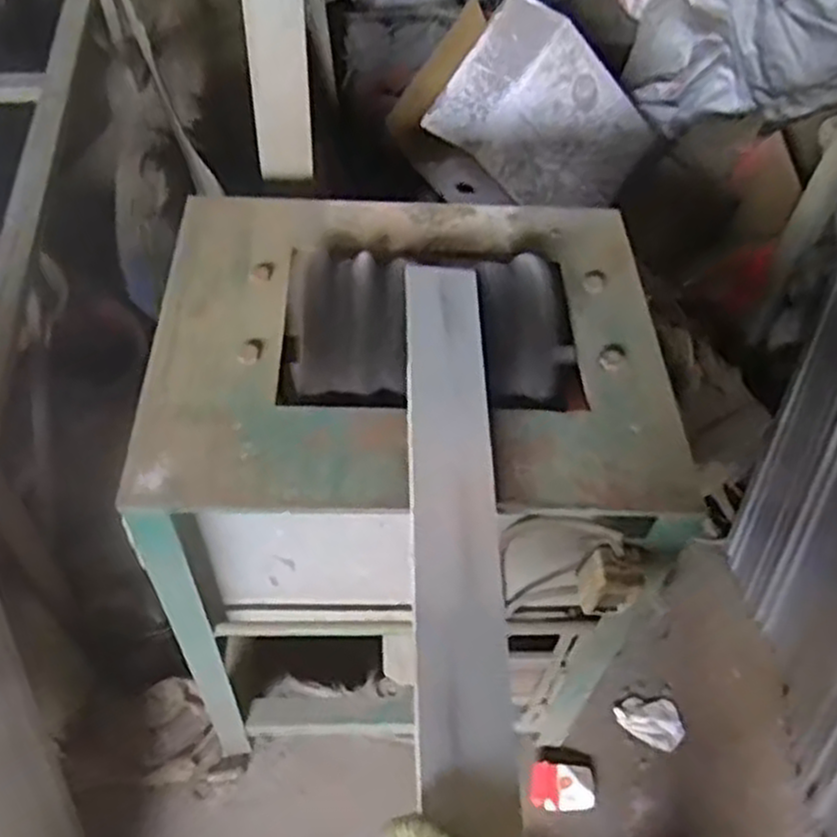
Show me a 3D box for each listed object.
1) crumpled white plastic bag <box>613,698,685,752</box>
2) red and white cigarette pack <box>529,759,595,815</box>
[{"bbox_3d":[0.425,0.551,1.474,0.122,0.017,0.087,20,52,12],"label":"crumpled white plastic bag"},{"bbox_3d":[0.246,0.631,1.377,0.111,0.030,0.077,2,51,-3],"label":"red and white cigarette pack"}]

